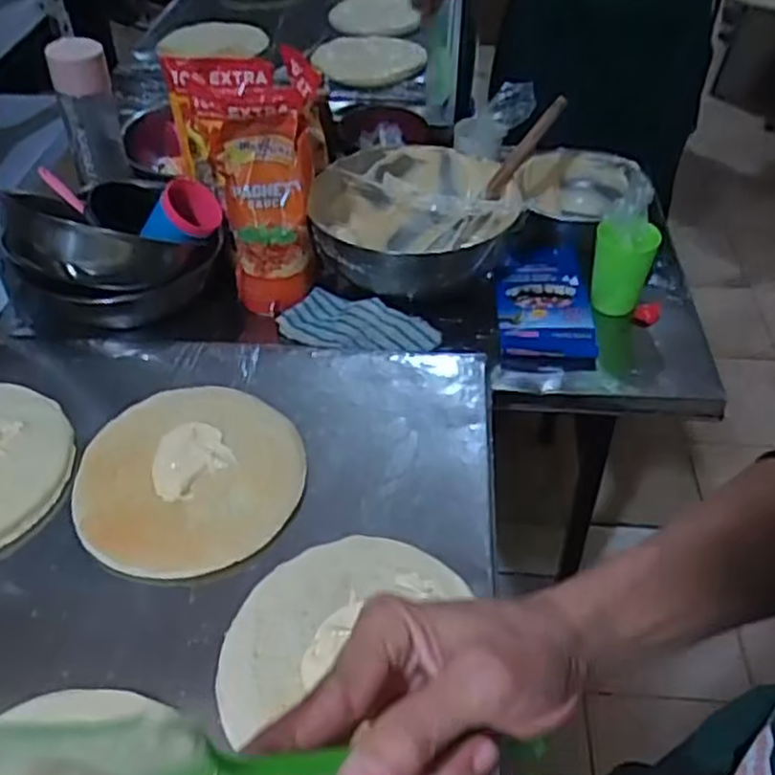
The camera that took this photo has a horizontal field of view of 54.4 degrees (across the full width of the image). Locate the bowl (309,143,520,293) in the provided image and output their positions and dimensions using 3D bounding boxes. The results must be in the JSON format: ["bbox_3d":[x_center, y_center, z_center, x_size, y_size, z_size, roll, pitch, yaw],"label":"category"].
[{"bbox_3d":[0.033,-0.208,0.997,0.254,0.119,0.284,-2,45,-2],"label":"bowl"}]

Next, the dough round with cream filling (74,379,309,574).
[{"bbox_3d":[-0.174,0.076,0.682,0.186,0.018,0.192,4,54,-6],"label":"dough round with cream filling"}]

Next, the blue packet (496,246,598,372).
[{"bbox_3d":[0.200,-0.111,0.970,0.117,0.025,0.216,3,45,3],"label":"blue packet"}]

